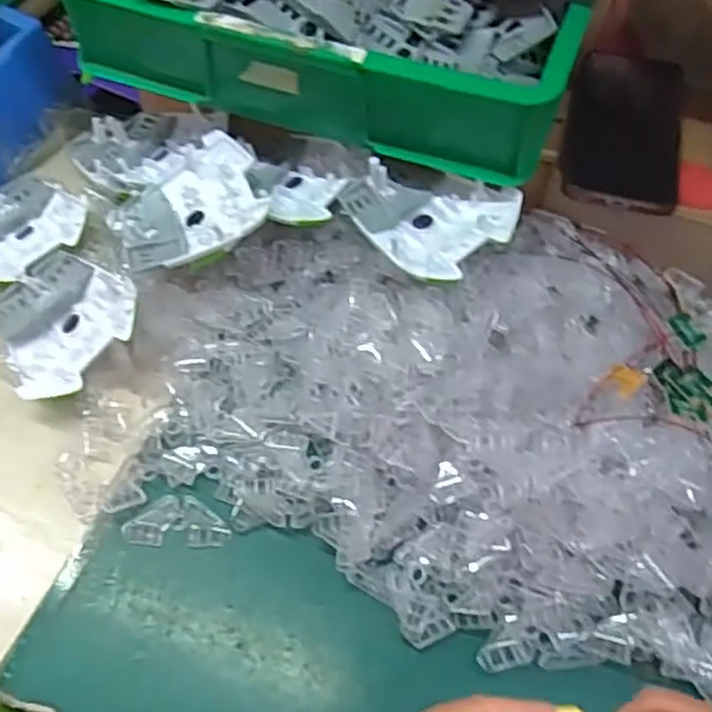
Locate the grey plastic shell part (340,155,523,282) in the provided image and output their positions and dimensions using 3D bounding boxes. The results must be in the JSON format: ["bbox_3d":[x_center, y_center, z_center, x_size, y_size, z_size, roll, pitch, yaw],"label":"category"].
[{"bbox_3d":[0.045,-0.088,0.515,0.120,0.030,0.081,18,58,11],"label":"grey plastic shell part"}]

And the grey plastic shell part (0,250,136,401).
[{"bbox_3d":[-0.212,-0.026,0.528,0.096,0.045,0.109,-38,65,-23],"label":"grey plastic shell part"}]

